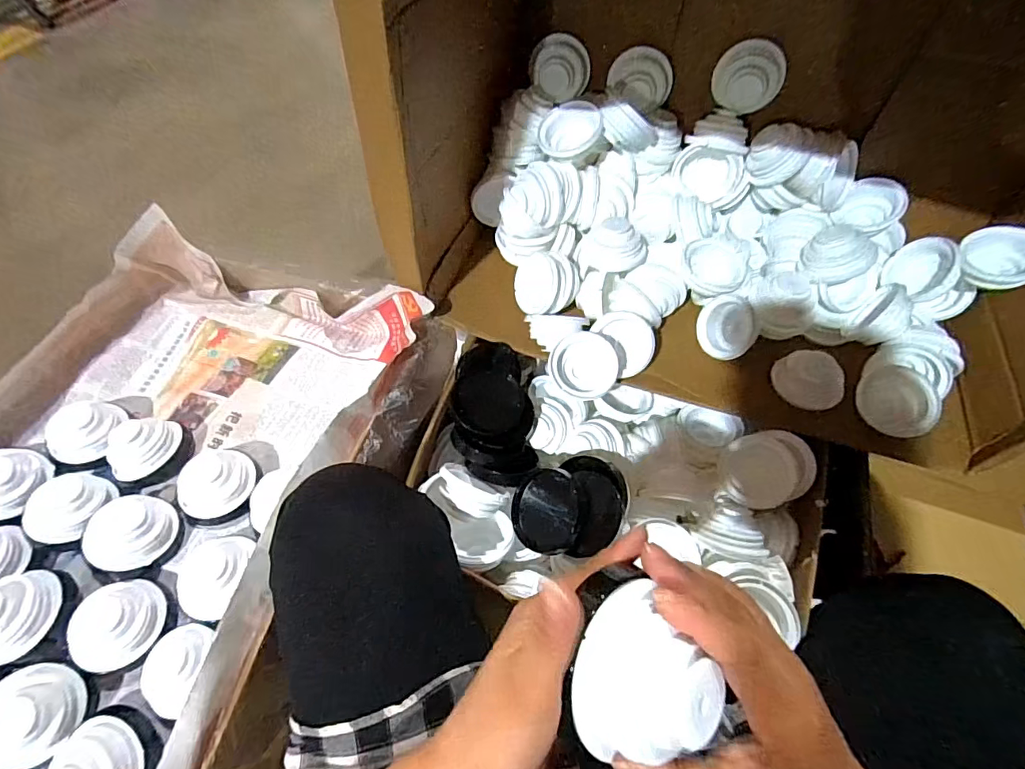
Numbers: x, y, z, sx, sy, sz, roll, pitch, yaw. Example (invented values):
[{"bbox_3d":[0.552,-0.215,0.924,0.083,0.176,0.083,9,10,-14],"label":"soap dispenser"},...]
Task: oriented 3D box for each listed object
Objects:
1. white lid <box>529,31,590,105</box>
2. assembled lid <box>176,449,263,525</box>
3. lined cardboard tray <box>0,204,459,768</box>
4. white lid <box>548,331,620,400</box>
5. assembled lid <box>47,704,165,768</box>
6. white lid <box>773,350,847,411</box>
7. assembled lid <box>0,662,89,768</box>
[{"bbox_3d":[0.064,-0.416,0.659,0.077,0.075,0.018,-2,27,-1],"label":"white lid"},{"bbox_3d":[-0.332,0.116,0.566,0.073,0.047,0.085,27,62,14],"label":"assembled lid"},{"bbox_3d":[-0.392,0.131,0.544,0.456,0.096,0.666,16,60,8],"label":"lined cardboard tray"},{"bbox_3d":[0.086,-0.023,0.596,0.076,0.028,0.079,0,90,28],"label":"white lid"},{"bbox_3d":[-0.358,0.334,0.440,0.079,0.034,0.077,1,59,-1],"label":"assembled lid"},{"bbox_3d":[0.368,-0.005,0.621,0.074,0.015,0.075,8,107,26],"label":"white lid"},{"bbox_3d":[-0.436,0.297,0.449,0.079,0.039,0.081,-3,59,-4],"label":"assembled lid"}]

